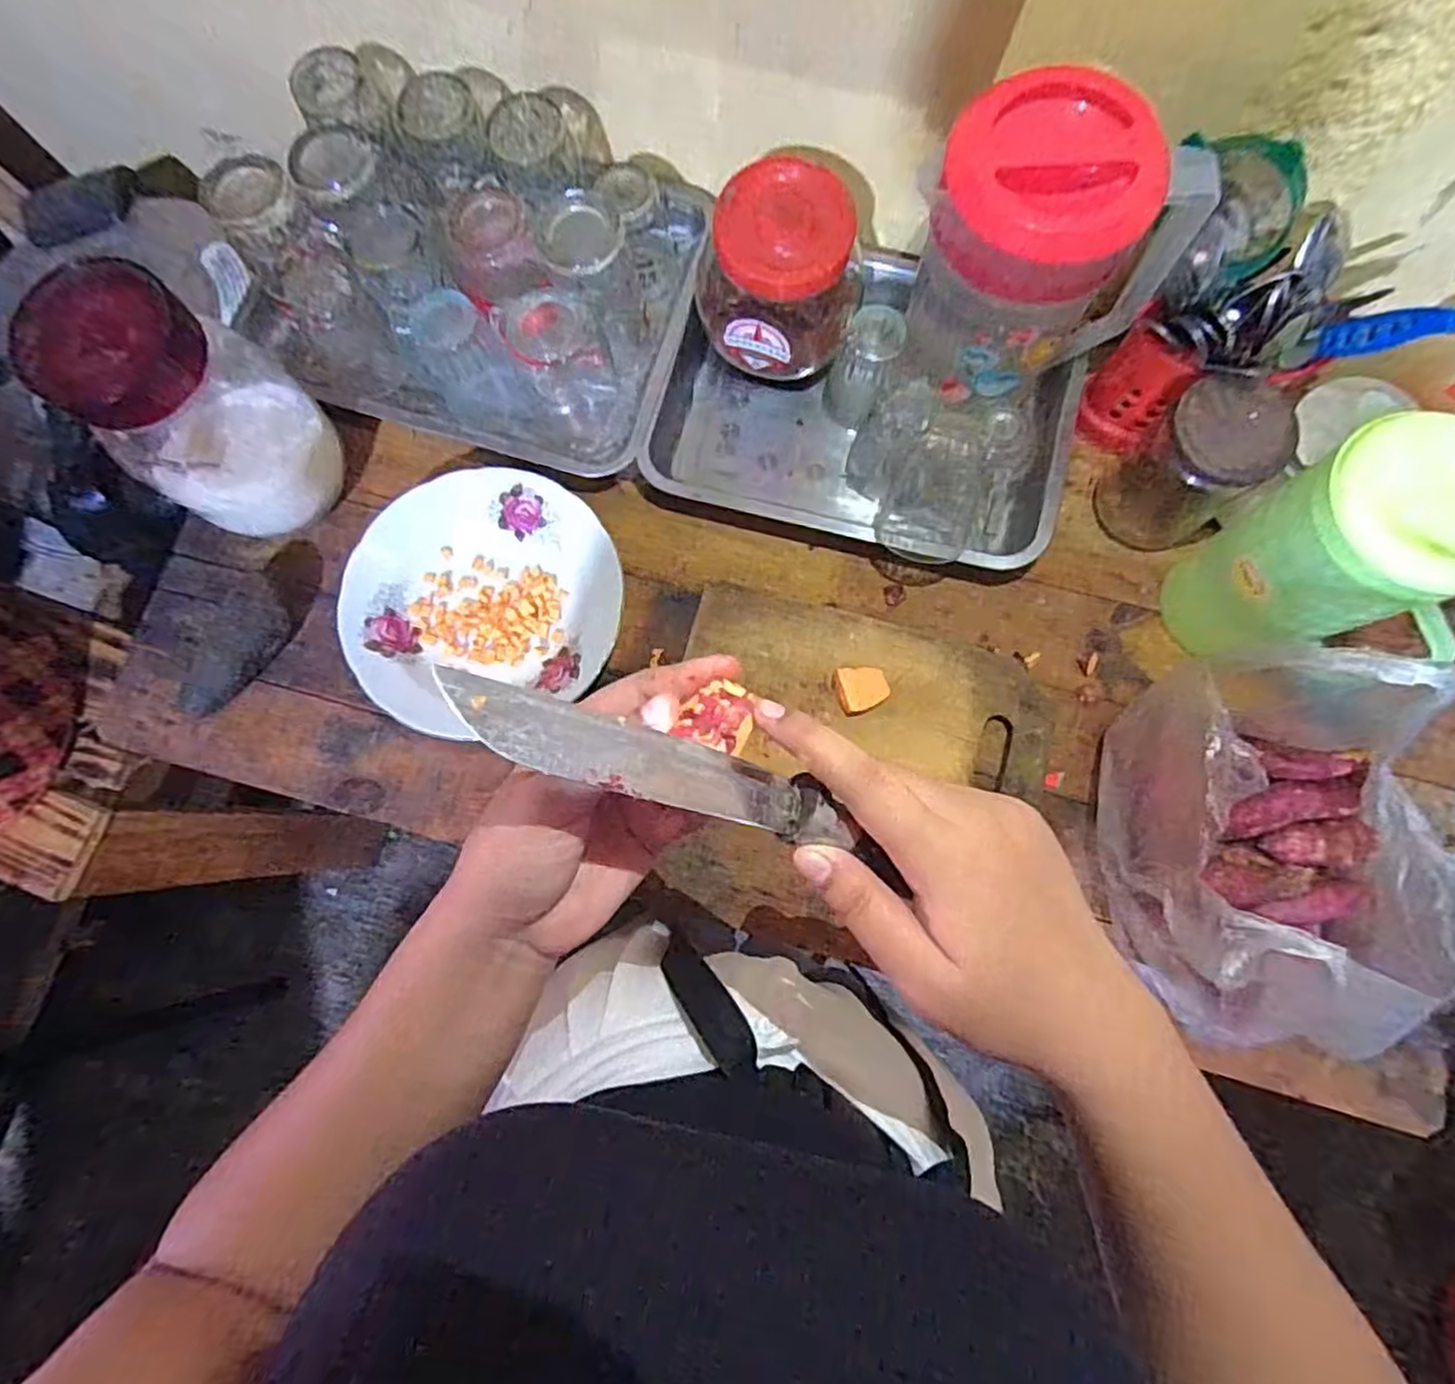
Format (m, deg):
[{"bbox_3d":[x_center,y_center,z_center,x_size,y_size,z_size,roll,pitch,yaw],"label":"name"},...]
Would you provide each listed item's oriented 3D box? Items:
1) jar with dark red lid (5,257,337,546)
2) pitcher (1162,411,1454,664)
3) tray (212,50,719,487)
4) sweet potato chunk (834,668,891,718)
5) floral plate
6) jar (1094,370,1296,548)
[{"bbox_3d":[-0.388,-0.205,0.525,0.124,0.173,0.121,0,80,1],"label":"jar with dark red lid"},{"bbox_3d":[0.392,-0.084,0.483,0.100,0.194,0.097,20,81,4],"label":"pitcher"},{"bbox_3d":[-0.212,-0.373,0.607,0.363,0.127,0.294,19,81,4],"label":"tray"},{"bbox_3d":[0.108,-0.003,0.568,0.042,0.011,0.036,-15,80,-2],"label":"sweet potato chunk"},{"bbox_3d":[-0.199,-0.083,0.593,0.215,0.038,0.205,0,80,1],"label":"floral plate"},{"bbox_3d":[0.357,-0.170,0.547,0.081,0.129,0.087,0,80,1],"label":"jar"}]

